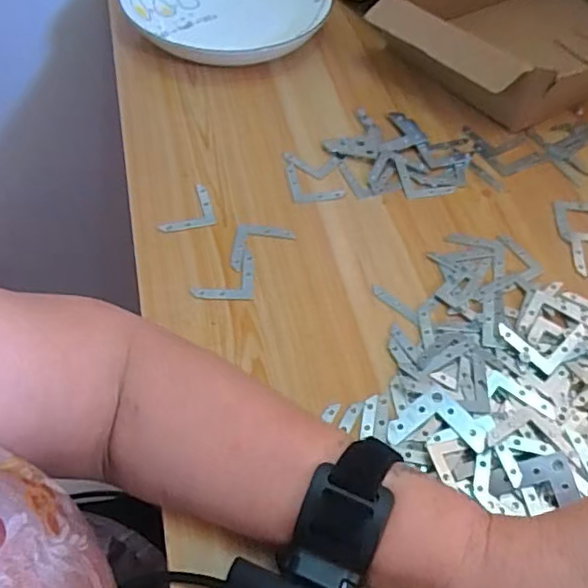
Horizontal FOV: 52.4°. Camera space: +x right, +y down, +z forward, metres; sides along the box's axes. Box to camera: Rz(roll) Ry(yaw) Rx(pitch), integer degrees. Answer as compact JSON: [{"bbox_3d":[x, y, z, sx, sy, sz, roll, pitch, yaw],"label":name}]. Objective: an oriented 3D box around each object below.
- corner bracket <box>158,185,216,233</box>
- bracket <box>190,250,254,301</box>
[{"bbox_3d":[-0.081,-0.063,0.444,0.039,0.004,0.038,-12,58,-11],"label":"corner bracket"},{"bbox_3d":[-0.049,-0.013,0.411,0.042,0.004,0.041,0,54,-4],"label":"bracket"}]

